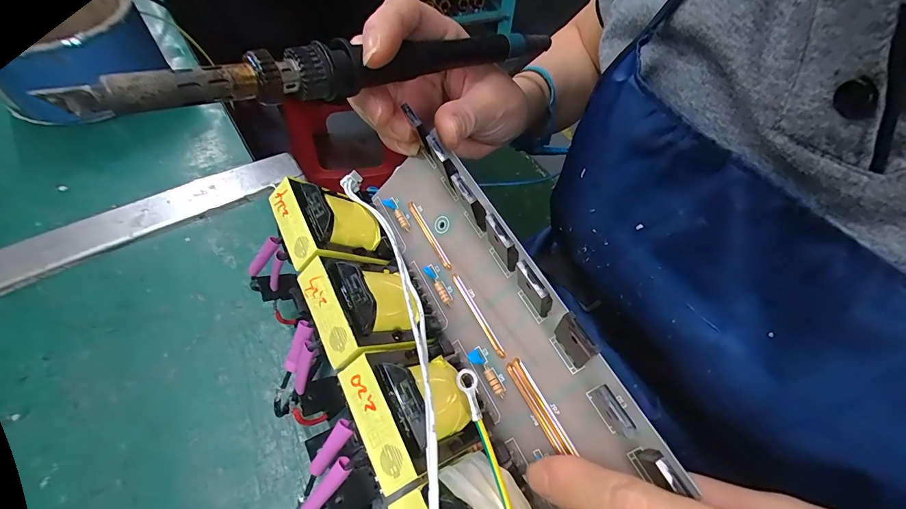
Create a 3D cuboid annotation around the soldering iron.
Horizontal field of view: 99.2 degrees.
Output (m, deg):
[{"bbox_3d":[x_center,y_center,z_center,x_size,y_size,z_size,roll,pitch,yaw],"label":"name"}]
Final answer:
[{"bbox_3d":[-0.033,-0.085,0.173,0.221,0.019,0.014,-27,60,-33],"label":"soldering iron"}]

